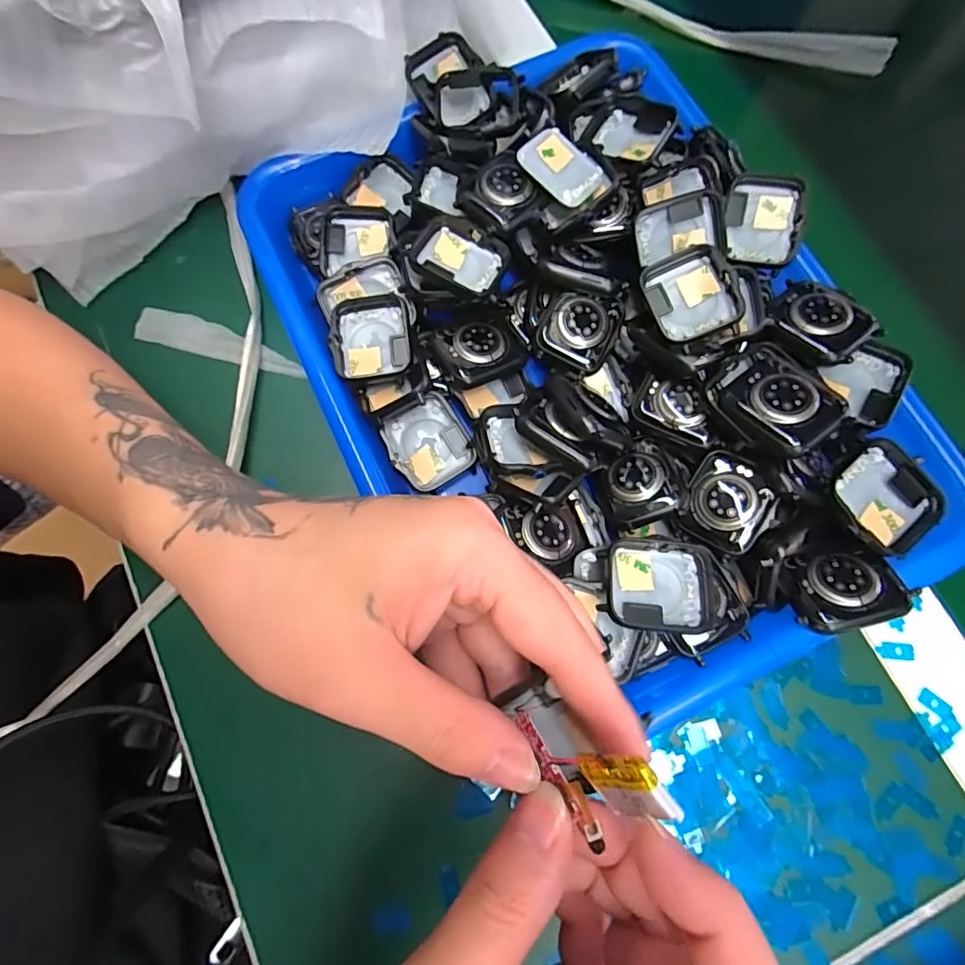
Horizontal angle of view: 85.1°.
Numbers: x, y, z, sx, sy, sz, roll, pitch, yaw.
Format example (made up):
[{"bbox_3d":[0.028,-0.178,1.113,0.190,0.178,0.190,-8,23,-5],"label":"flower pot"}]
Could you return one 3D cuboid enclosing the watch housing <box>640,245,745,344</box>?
[{"bbox_3d":[0.097,-0.085,0.242,0.035,0.010,0.042,-22,74,13],"label":"watch housing"}]

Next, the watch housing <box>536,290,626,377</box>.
[{"bbox_3d":[0.047,-0.076,0.255,0.035,0.011,0.039,26,78,7],"label":"watch housing"}]

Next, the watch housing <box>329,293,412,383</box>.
[{"bbox_3d":[-0.054,-0.069,0.258,0.037,0.010,0.044,-7,76,-1],"label":"watch housing"}]

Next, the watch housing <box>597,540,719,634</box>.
[{"bbox_3d":[0.074,0.043,0.221,0.045,0.014,0.036,1,76,1],"label":"watch housing"}]

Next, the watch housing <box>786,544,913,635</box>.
[{"bbox_3d":[0.152,0.046,0.222,0.041,0.016,0.033,-16,55,12],"label":"watch housing"}]

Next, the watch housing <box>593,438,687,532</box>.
[{"bbox_3d":[0.072,0.001,0.243,0.035,0.010,0.038,-7,67,16],"label":"watch housing"}]

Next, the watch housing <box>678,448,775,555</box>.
[{"bbox_3d":[0.109,0.008,0.230,0.033,0.007,0.040,31,78,8],"label":"watch housing"}]

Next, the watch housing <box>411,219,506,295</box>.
[{"bbox_3d":[-0.010,-0.108,0.258,0.040,0.015,0.032,27,78,7],"label":"watch housing"}]

